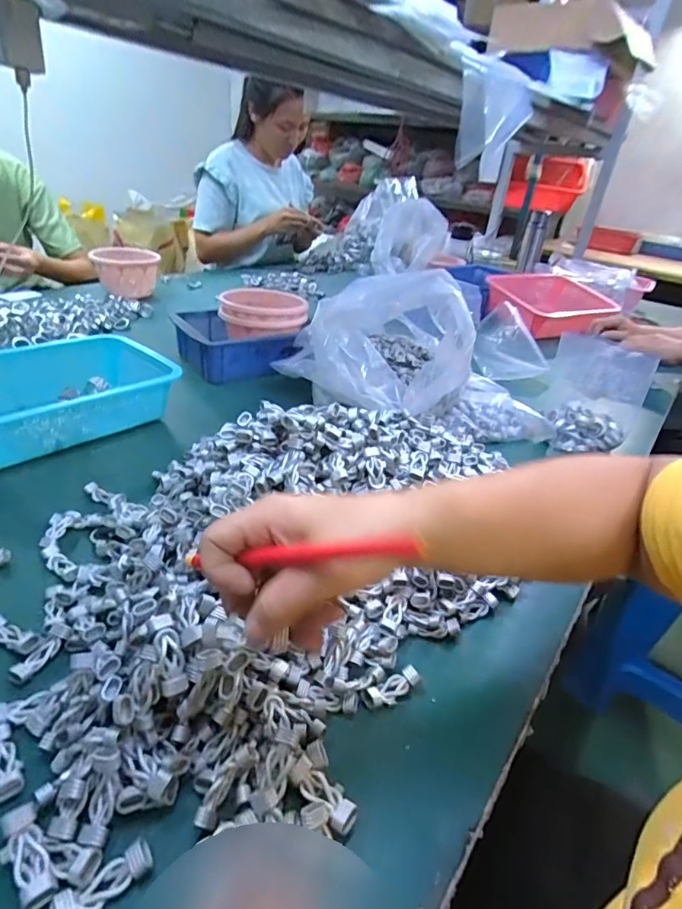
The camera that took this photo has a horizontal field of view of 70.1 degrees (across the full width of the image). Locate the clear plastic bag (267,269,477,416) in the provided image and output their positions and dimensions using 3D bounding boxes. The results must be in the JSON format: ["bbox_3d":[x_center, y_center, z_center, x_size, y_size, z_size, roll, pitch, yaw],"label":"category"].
[{"bbox_3d":[0.040,-0.164,0.678,0.234,0.175,0.212,4,31,-3],"label":"clear plastic bag"}]

